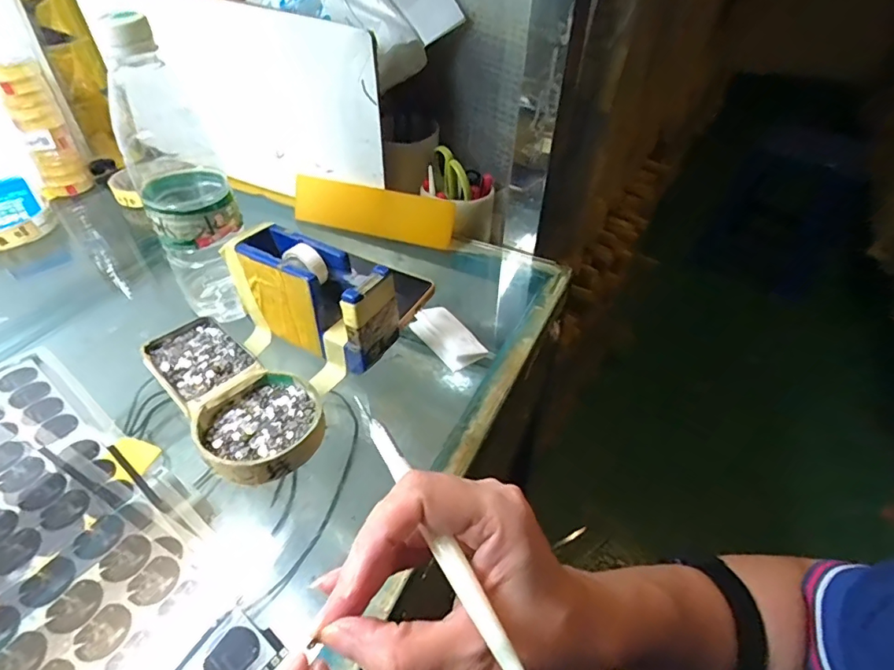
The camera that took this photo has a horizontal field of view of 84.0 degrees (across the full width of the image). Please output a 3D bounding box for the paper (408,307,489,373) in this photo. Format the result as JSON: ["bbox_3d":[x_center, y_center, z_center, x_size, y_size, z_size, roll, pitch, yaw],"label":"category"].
[{"bbox_3d":[0.000,0.001,0.416,0.037,0.014,0.072,-25,49,-25],"label":"paper"}]

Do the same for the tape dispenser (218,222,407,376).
[{"bbox_3d":[-0.105,-0.029,0.387,0.137,0.073,0.053,22,47,22],"label":"tape dispenser"}]

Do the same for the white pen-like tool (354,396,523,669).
[{"bbox_3d":[-0.003,0.081,0.194,0.008,0.004,0.151,-22,54,-22],"label":"white pen-like tool"}]

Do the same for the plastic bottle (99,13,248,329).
[{"bbox_3d":[-0.198,-0.109,0.377,0.063,0.219,0.070,-21,47,-22],"label":"plastic bottle"}]

